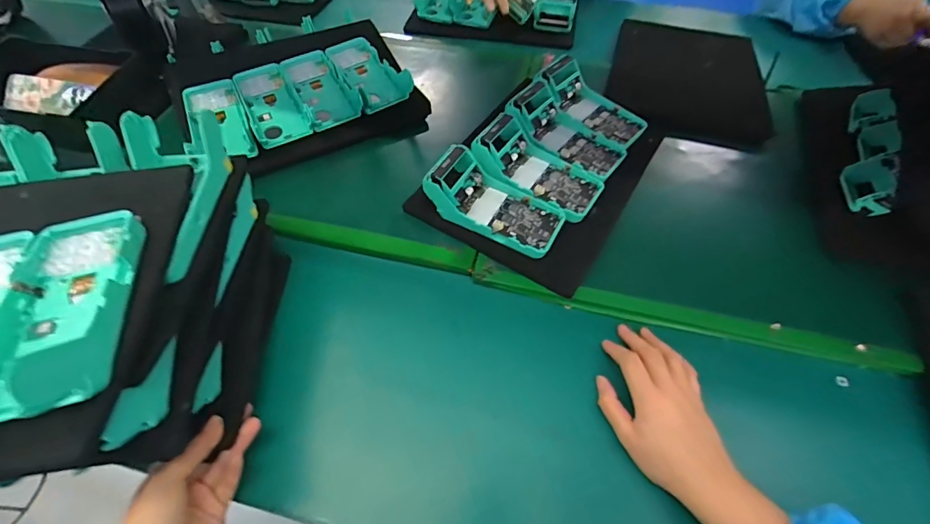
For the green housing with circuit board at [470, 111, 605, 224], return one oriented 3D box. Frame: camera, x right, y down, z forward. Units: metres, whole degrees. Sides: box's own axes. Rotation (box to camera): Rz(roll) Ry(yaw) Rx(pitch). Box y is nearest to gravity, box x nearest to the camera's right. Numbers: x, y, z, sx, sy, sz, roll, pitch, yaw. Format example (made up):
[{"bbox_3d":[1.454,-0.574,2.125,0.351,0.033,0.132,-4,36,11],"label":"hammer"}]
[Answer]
[{"bbox_3d":[0.099,-0.129,0.533,0.167,0.056,0.089,26,60,17],"label":"green housing with circuit board"}]

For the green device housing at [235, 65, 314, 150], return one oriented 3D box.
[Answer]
[{"bbox_3d":[-0.291,-0.236,0.616,0.075,0.033,0.165,-25,60,-16],"label":"green device housing"}]

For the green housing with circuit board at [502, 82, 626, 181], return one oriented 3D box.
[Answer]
[{"bbox_3d":[0.142,-0.184,0.567,0.164,0.056,0.095,38,64,22],"label":"green housing with circuit board"}]

